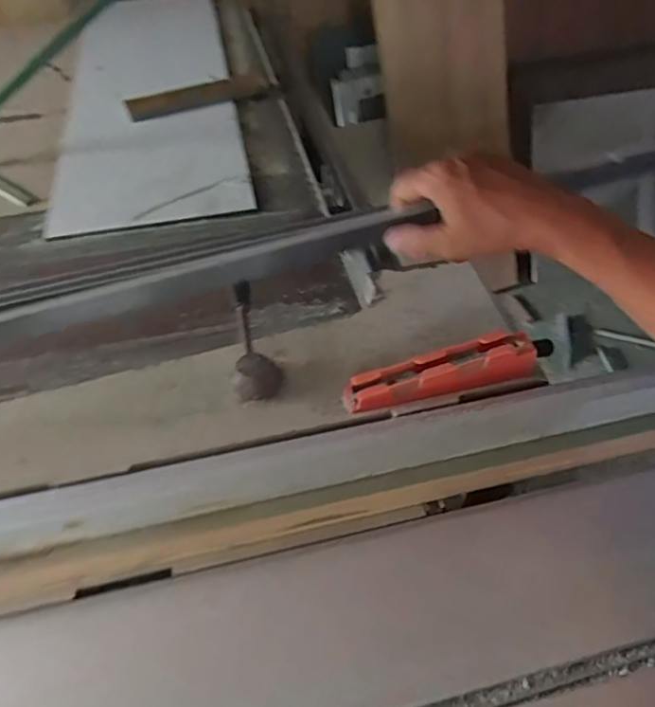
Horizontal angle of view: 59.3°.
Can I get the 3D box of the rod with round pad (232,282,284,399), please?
[{"bbox_3d":[-0.077,-0.014,0.612,0.049,0.038,0.136,-6,49,-3],"label":"rod with round pad"}]

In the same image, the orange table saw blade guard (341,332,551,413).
[{"bbox_3d":[0.119,0.019,0.576,0.201,0.045,0.039,-10,49,-6],"label":"orange table saw blade guard"}]

